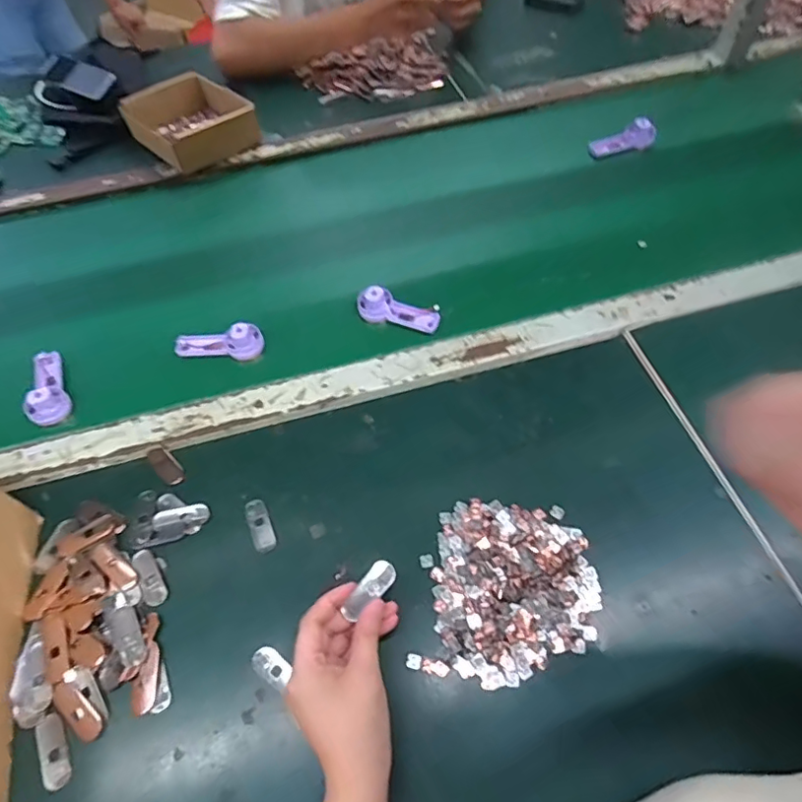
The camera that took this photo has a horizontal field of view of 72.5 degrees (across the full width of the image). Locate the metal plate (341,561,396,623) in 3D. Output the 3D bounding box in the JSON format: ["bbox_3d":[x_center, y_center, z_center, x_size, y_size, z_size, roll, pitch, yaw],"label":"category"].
[{"bbox_3d":[-0.023,0.143,0.418,0.019,0.009,0.047,35,59,20],"label":"metal plate"}]

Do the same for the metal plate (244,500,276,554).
[{"bbox_3d":[-0.128,0.112,0.495,0.020,0.004,0.051,-22,57,-11],"label":"metal plate"}]

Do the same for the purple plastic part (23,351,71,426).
[{"bbox_3d":[-0.378,-0.020,0.583,0.037,0.033,0.096,-22,57,-11],"label":"purple plastic part"}]

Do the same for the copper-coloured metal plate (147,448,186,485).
[{"bbox_3d":[-0.230,0.063,0.537,0.019,0.006,0.053,-40,63,-22],"label":"copper-coloured metal plate"}]

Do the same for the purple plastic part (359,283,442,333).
[{"bbox_3d":[-0.002,-0.105,0.624,0.094,0.031,0.029,12,57,11],"label":"purple plastic part"}]

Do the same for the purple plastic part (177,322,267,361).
[{"bbox_3d":[-0.204,-0.066,0.605,0.099,0.033,0.032,-1,56,3],"label":"purple plastic part"}]

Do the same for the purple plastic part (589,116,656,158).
[{"bbox_3d":[0.323,-0.380,0.802,0.089,0.029,0.043,-18,59,8],"label":"purple plastic part"}]

